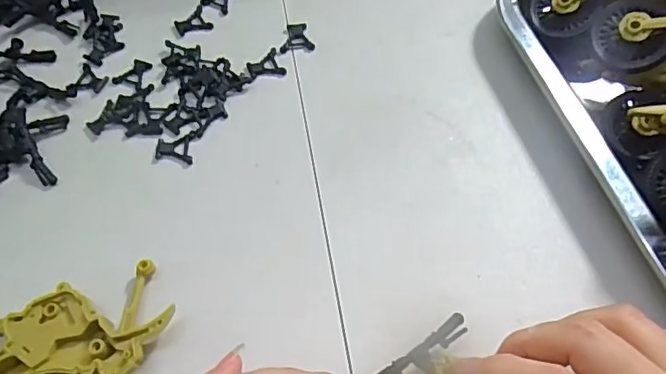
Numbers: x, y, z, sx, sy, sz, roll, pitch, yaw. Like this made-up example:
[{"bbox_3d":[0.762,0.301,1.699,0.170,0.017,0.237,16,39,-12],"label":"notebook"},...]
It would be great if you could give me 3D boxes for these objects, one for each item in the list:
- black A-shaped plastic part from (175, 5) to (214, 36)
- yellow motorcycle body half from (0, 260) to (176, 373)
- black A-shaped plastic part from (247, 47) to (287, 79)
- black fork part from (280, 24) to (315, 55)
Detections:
[{"bbox_3d":[-0.088,-0.103,0.346,0.021,0.004,0.020,-28,63,-12],"label":"black A-shaped plastic part"},{"bbox_3d":[-0.121,0.066,0.247,0.096,0.015,0.053,-17,61,-7],"label":"yellow motorcycle body half"},{"bbox_3d":[-0.040,-0.072,0.324,0.021,0.004,0.020,-1,61,2],"label":"black A-shaped plastic part"},{"bbox_3d":[-0.022,-0.091,0.334,0.020,0.004,0.021,-8,61,-2],"label":"black fork part"}]

